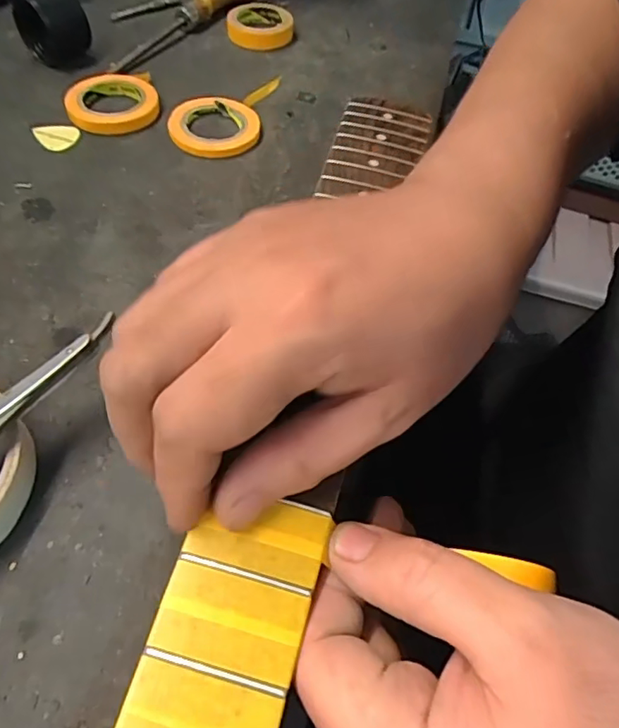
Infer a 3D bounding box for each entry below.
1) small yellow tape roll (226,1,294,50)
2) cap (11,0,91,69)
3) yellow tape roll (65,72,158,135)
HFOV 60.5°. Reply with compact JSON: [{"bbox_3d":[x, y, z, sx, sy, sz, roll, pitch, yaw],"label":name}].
[{"bbox_3d":[-0.040,-0.274,0.429,0.052,0.018,0.053,0,55,-5],"label":"small yellow tape roll"},{"bbox_3d":[-0.182,-0.240,0.378,0.041,0.041,0.037,-35,64,-25],"label":"cap"},{"bbox_3d":[-0.130,-0.175,0.355,0.059,0.013,0.056,2,55,-3],"label":"yellow tape roll"}]

